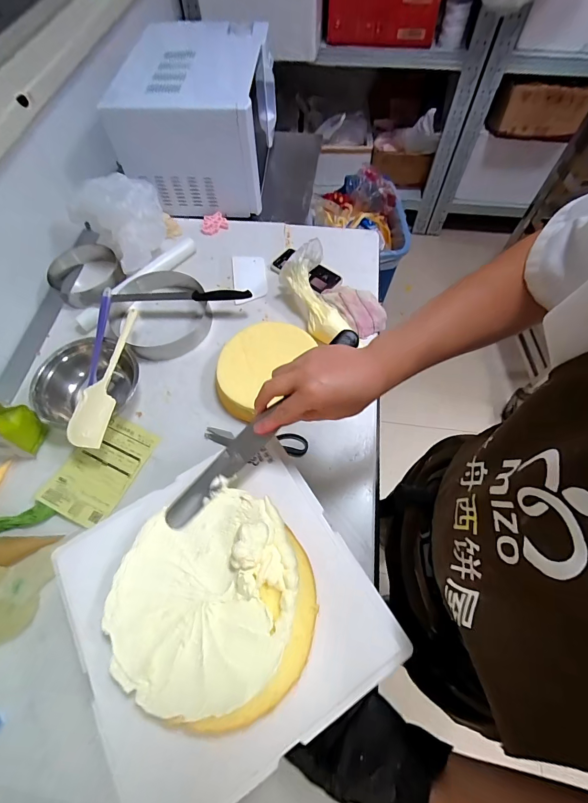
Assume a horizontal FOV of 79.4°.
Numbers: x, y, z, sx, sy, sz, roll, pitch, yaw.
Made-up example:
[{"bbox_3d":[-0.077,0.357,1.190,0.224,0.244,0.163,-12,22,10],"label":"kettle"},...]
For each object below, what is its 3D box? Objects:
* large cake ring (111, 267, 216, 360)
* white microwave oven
[{"bbox_3d":[-0.292,-0.193,0.778,0.203,0.075,0.188,0,63,1],"label":"large cake ring"},{"bbox_3d":[-0.226,-0.736,0.927,0.315,0.234,0.430,5,63,3],"label":"white microwave oven"}]

